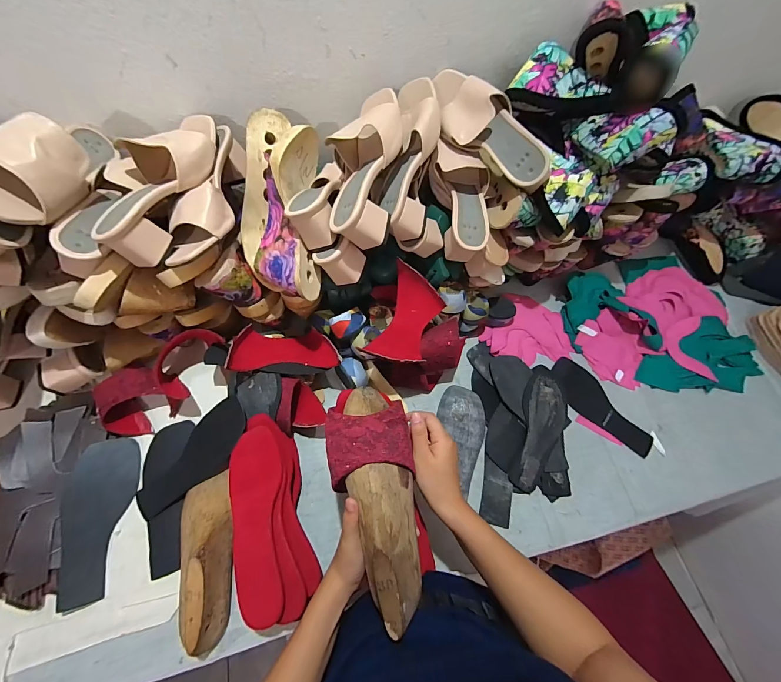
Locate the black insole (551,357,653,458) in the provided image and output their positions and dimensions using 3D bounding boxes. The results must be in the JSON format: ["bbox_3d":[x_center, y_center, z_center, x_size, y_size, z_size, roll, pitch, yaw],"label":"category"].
[{"bbox_3d":[0.379,0.116,0.612,0.078,0.011,0.201,-38,72,-19],"label":"black insole"}]

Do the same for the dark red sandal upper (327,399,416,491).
[{"bbox_3d":[-0.024,0.115,0.383,0.094,0.032,0.084,-6,65,-7],"label":"dark red sandal upper"}]

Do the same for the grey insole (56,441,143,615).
[{"bbox_3d":[-0.416,0.250,0.482,0.082,0.007,0.207,3,67,-29],"label":"grey insole"}]

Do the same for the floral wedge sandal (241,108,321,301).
[{"bbox_3d":[-0.159,-0.188,0.483,0.124,0.084,0.266,-5,86,-6],"label":"floral wedge sandal"}]

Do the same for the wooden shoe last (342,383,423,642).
[{"bbox_3d":[-0.006,0.165,0.357,0.065,0.070,0.232,-10,71,-8],"label":"wooden shoe last"}]

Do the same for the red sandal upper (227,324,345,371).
[{"bbox_3d":[-0.170,0.013,0.551,0.165,0.061,0.082,1,63,-22],"label":"red sandal upper"}]

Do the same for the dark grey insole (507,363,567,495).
[{"bbox_3d":[0.259,0.145,0.579,0.078,0.016,0.218,18,64,5],"label":"dark grey insole"}]

